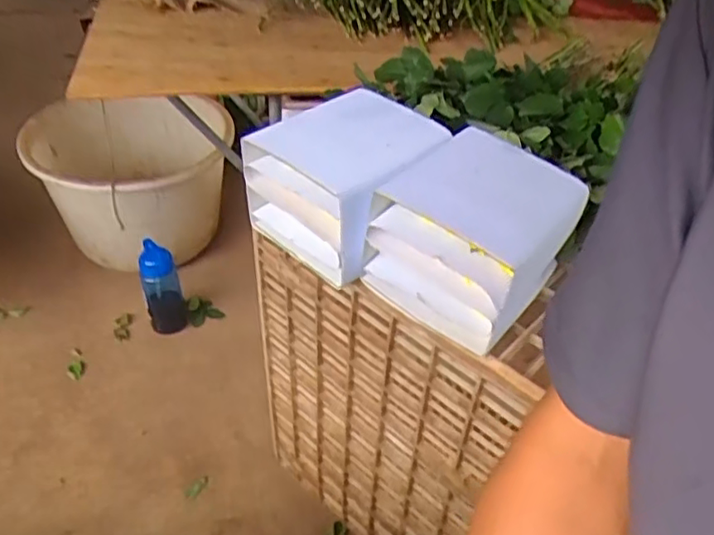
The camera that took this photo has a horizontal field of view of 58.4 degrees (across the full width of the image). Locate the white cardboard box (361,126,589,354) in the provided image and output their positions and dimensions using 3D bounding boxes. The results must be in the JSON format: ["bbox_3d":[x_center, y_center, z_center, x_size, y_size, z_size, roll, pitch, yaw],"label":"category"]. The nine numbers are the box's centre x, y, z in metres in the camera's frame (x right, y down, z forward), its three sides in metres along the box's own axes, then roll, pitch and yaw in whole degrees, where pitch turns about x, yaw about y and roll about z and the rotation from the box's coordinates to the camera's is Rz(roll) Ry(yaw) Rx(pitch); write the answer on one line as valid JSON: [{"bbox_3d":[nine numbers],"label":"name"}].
[{"bbox_3d":[0.143,-0.049,0.775,0.183,0.166,0.195,29,46,26],"label":"white cardboard box"}]

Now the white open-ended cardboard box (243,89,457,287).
[{"bbox_3d":[0.000,-0.114,0.851,0.227,0.165,0.176,-26,49,-31],"label":"white open-ended cardboard box"}]

